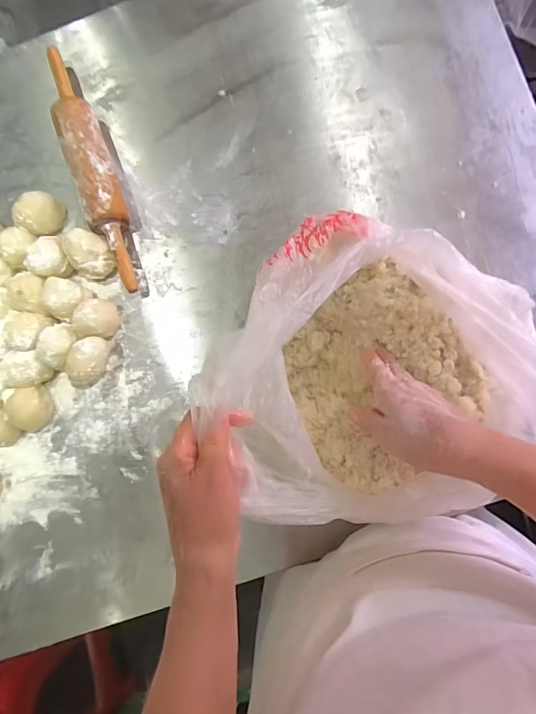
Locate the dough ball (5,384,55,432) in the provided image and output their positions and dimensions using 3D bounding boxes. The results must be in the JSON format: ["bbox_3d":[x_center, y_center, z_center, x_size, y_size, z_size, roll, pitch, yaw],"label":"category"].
[{"bbox_3d":[-0.306,0.068,0.554,0.049,0.047,0.058,-8,87,4],"label":"dough ball"}]

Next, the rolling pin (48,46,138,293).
[{"bbox_3d":[-0.225,-0.244,0.558,0.054,0.059,0.333,-22,86,3],"label":"rolling pin"}]

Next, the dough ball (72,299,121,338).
[{"bbox_3d":[-0.218,-0.047,0.550,0.052,0.057,0.044,-1,88,5],"label":"dough ball"}]

